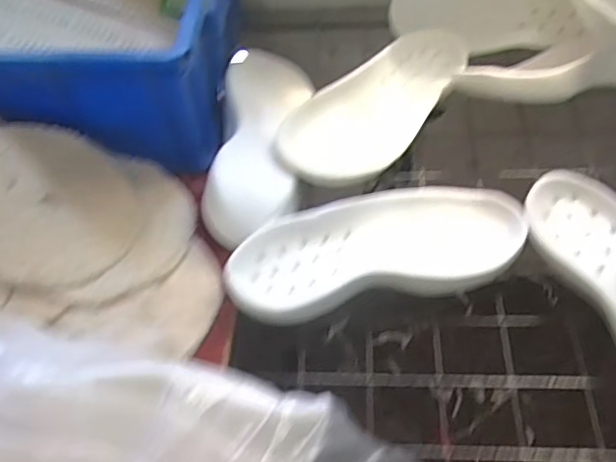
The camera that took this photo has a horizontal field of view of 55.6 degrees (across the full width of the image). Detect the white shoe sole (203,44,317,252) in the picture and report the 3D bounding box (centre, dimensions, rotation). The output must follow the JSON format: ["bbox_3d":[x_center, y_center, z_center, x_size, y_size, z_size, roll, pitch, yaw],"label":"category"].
[{"bbox_3d":[-0.054,-0.115,0.684,0.103,0.051,0.300,1,55,5],"label":"white shoe sole"}]

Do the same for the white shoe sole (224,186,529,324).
[{"bbox_3d":[0.071,0.011,0.604,0.301,0.036,0.136,-11,55,-4],"label":"white shoe sole"}]

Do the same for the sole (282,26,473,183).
[{"bbox_3d":[0.093,-0.161,0.709,0.122,0.039,0.314,30,62,23],"label":"sole"}]

